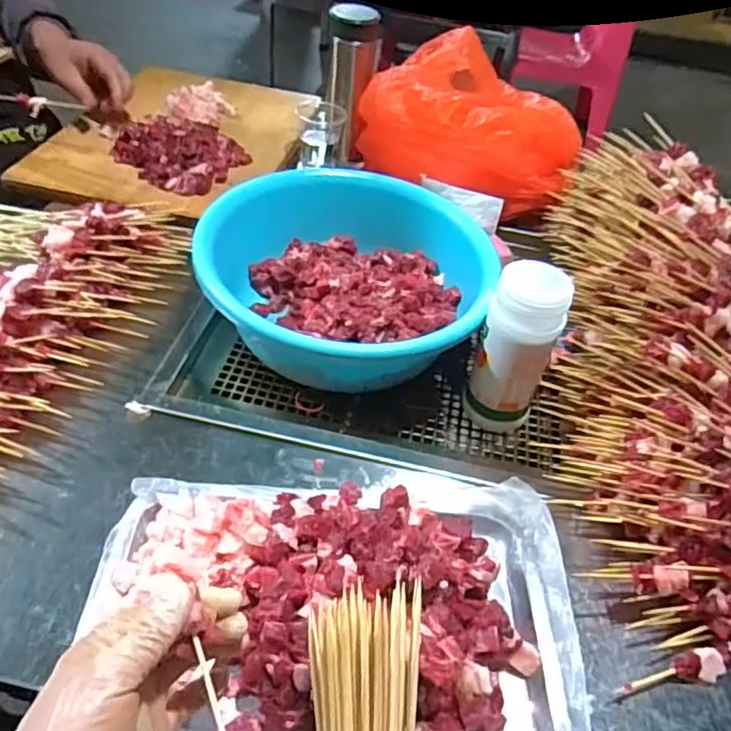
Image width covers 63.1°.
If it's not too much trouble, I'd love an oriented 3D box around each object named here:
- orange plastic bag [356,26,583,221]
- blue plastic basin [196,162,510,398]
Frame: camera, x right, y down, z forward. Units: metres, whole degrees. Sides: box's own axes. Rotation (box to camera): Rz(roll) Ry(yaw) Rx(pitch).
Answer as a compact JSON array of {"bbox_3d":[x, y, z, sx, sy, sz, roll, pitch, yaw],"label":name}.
[{"bbox_3d":[0.136,-0.327,0.792,0.264,0.131,0.286,10,46,2],"label":"orange plastic bag"},{"bbox_3d":[-0.020,-0.089,0.622,0.275,0.110,0.275,8,46,0],"label":"blue plastic basin"}]

